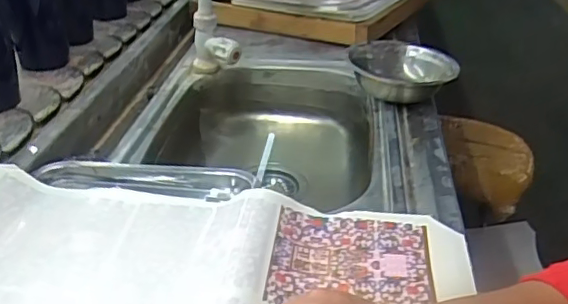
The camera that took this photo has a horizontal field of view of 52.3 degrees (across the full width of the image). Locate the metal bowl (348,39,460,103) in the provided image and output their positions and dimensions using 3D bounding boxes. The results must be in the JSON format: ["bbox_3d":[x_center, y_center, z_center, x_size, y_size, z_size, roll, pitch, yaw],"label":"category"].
[{"bbox_3d":[0.173,-0.121,0.849,0.148,0.046,0.145,2,32,5],"label":"metal bowl"}]

